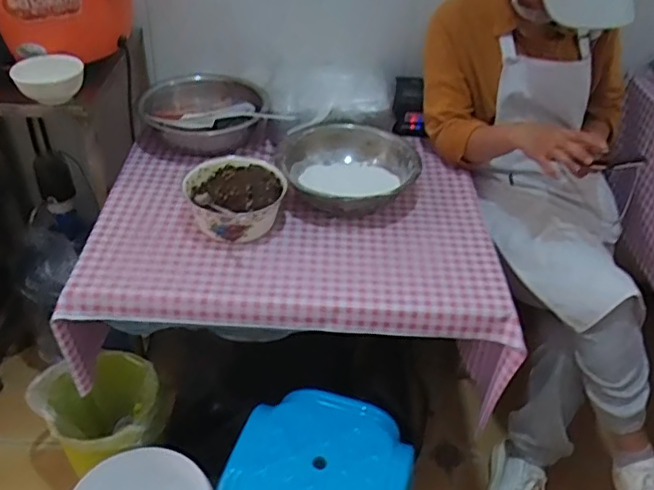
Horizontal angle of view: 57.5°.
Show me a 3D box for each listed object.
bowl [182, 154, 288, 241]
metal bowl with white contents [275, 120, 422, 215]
[{"bbox_3d":[-0.162,-0.082,1.055,0.179,0.089,0.169,1,41,-1],"label":"bowl"},{"bbox_3d":[0.039,-0.151,1.153,0.249,0.089,0.241,1,41,-1],"label":"metal bowl with white contents"}]

